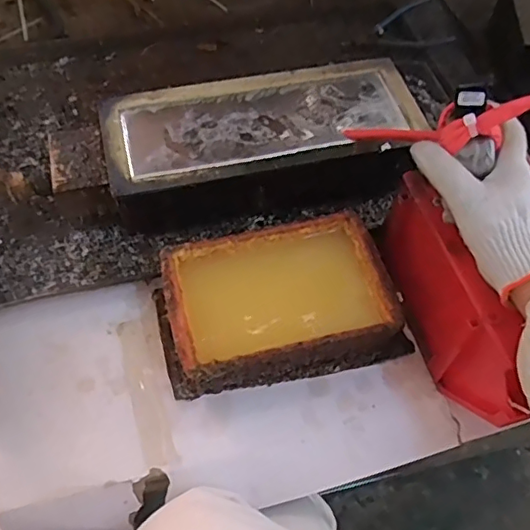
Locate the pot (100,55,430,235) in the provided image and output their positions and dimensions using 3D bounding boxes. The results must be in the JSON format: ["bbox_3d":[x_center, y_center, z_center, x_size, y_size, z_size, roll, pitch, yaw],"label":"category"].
[{"bbox_3d":[0.000,-0.129,0.629,0.329,0.082,0.158,-12,59,-10],"label":"pot"}]

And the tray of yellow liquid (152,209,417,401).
[{"bbox_3d":[0.012,0.037,0.535,0.221,0.072,0.135,-12,59,-10],"label":"tray of yellow liquid"}]

